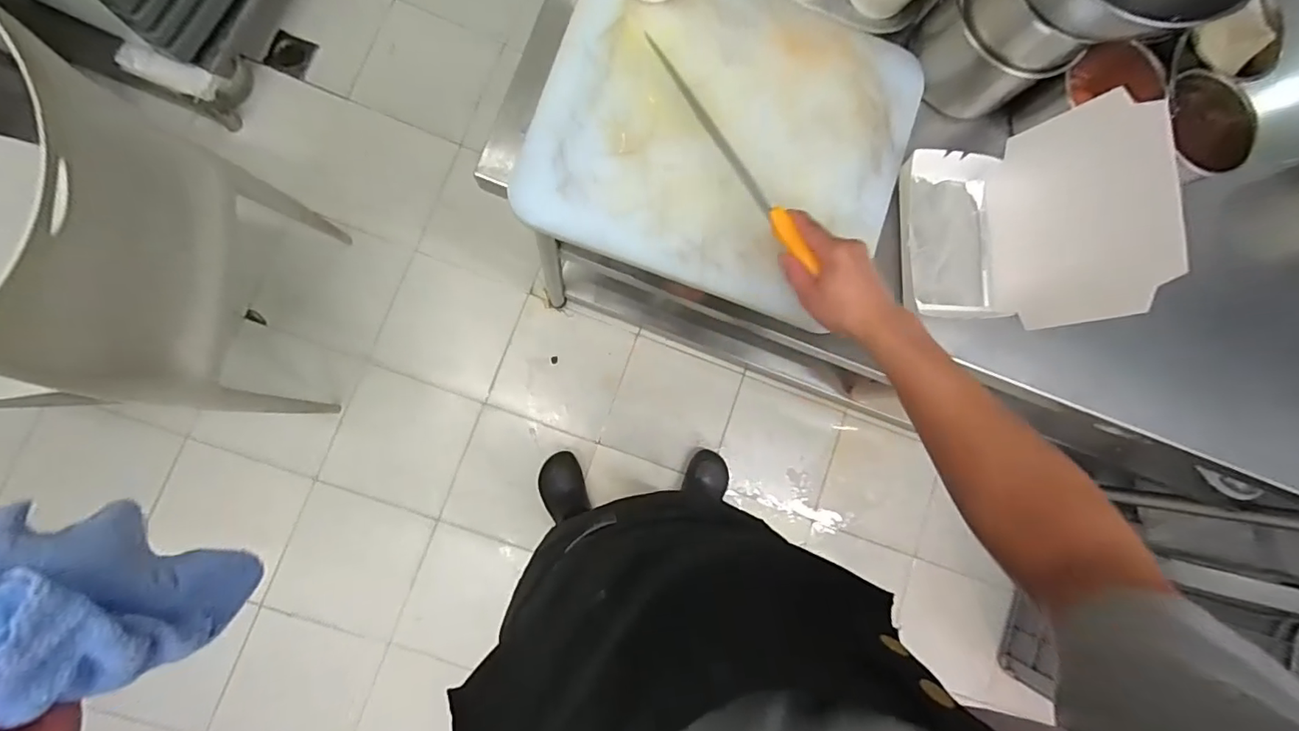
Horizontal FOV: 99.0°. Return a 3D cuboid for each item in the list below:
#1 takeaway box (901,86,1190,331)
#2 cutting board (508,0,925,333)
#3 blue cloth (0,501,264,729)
[{"bbox_3d":[0.366,-0.146,0.560,0.157,0.181,0.203,-2,85,-8],"label":"takeaway box"},{"bbox_3d":[0.084,-0.260,0.600,0.378,0.032,0.357,21,84,-6],"label":"cutting board"},{"bbox_3d":[-0.343,0.127,0.322,0.149,0.133,0.060,31,83,-4],"label":"blue cloth"}]

